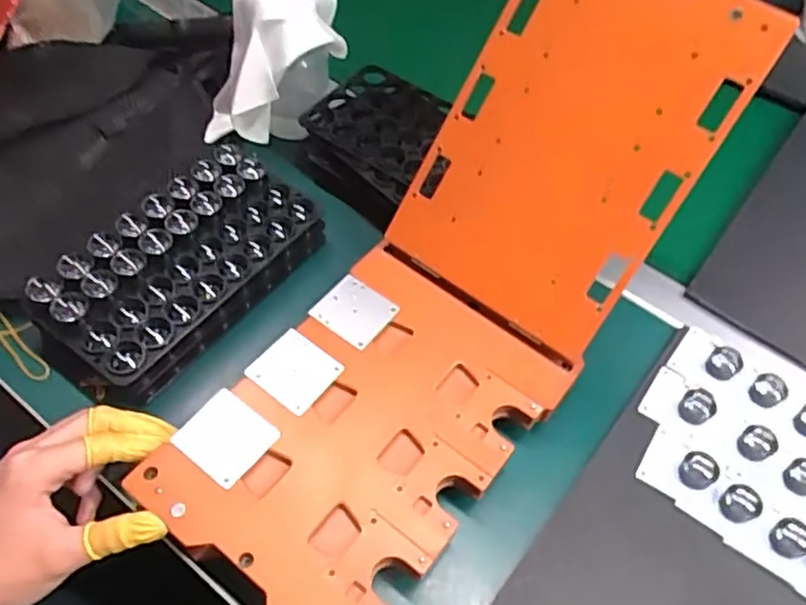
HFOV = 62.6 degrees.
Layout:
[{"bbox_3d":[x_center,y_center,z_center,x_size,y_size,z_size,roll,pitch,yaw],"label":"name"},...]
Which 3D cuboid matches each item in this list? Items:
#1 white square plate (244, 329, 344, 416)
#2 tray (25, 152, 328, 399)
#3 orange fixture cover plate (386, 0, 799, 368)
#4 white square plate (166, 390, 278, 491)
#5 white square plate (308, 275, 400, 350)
[{"bbox_3d":[-0.069,0.045,0.429,0.049,0.004,0.044,33,59,17],"label":"white square plate"},{"bbox_3d":[-0.154,-0.024,0.473,0.104,0.044,0.188,42,61,3],"label":"tray"},{"bbox_3d":[0.103,-0.100,0.426,0.157,0.235,0.011,34,19,16],"label":"orange fixture cover plate"},{"bbox_3d":[-0.107,0.081,0.401,0.052,0.004,0.047,35,59,18],"label":"white square plate"},{"bbox_3d":[-0.032,0.005,0.454,0.046,0.004,0.043,33,59,17],"label":"white square plate"}]

